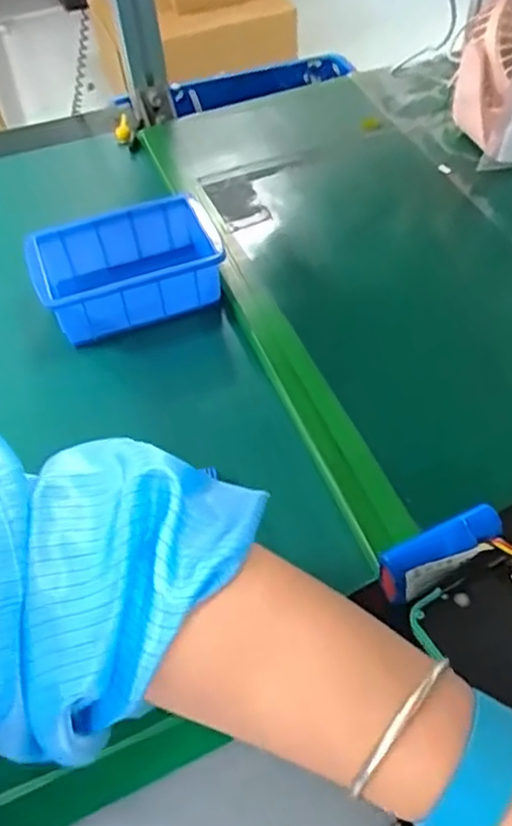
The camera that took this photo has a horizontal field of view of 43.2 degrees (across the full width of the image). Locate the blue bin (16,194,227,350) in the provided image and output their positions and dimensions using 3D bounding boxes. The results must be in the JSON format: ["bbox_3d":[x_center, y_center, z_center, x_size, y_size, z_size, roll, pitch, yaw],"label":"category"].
[{"bbox_3d":[-0.100,-0.117,0.526,0.147,0.058,0.098,-15,51,-6],"label":"blue bin"}]

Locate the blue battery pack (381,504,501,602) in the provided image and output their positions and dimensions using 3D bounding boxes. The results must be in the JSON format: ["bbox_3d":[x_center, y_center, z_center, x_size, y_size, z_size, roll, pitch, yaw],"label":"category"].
[{"bbox_3d":[0.097,0.072,0.336,0.072,0.020,0.021,-24,53,-13],"label":"blue battery pack"}]

